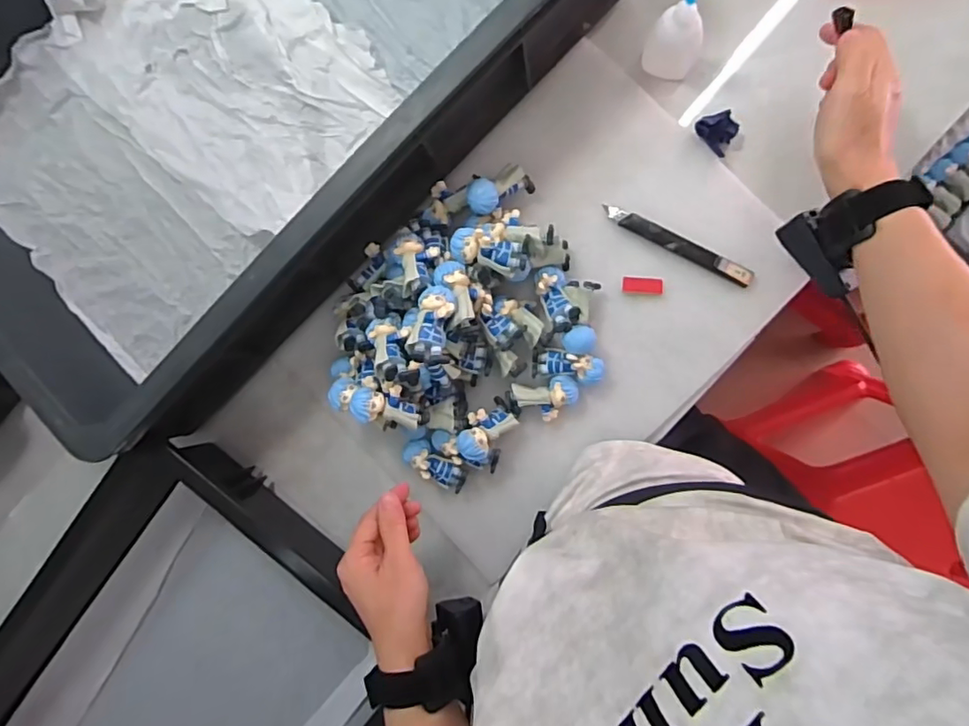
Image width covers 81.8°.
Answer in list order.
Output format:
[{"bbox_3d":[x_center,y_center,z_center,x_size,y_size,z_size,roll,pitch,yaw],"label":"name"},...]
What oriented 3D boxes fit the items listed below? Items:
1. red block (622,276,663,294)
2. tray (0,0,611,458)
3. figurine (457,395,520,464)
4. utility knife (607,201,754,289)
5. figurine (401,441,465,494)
[{"bbox_3d":[0.139,-0.068,0.493,0.034,0.012,0.014,4,93,6],"label":"red block"},{"bbox_3d":[-0.223,-0.270,0.466,0.571,0.154,0.398,-44,87,7],"label":"tray"},{"bbox_3d":[0.001,0.057,0.497,0.033,0.023,0.065,46,64,-2],"label":"figurine"},{"bbox_3d":[0.167,-0.103,0.483,0.136,0.014,0.015,28,95,5],"label":"utility knife"},{"bbox_3d":[-0.044,0.092,0.506,0.062,0.032,0.026,35,96,4],"label":"figurine"}]

